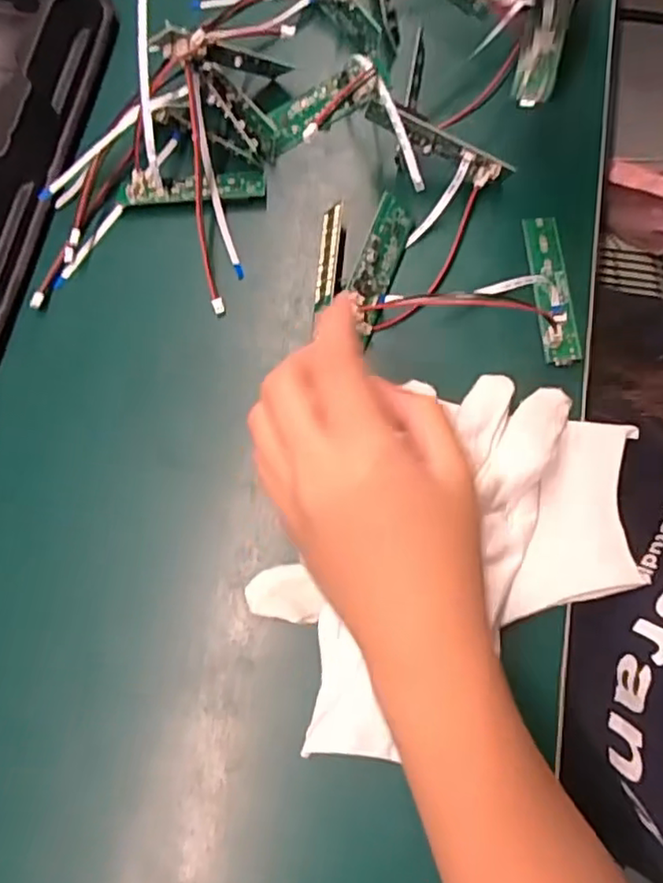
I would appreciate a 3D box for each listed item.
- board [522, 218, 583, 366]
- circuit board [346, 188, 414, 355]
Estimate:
[{"bbox_3d":[0.114,-0.080,0.323,0.017,0.011,0.083,-6,73,7],"label":"board"},{"bbox_3d":[0.025,-0.092,0.325,0.024,0.008,0.072,22,78,-24],"label":"circuit board"}]

